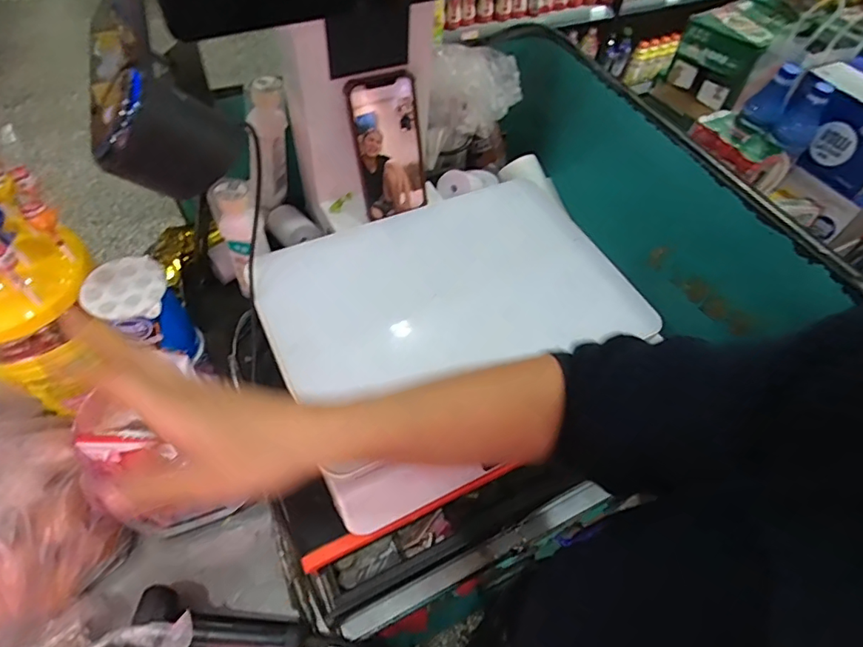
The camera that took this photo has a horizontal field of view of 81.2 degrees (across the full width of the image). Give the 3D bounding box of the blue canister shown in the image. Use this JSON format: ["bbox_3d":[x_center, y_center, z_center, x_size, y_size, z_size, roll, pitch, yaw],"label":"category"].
[{"bbox_3d":[-0.280,-0.002,0.499,0.068,0.112,0.067,-32,63,-24],"label":"blue canister"}]

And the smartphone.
[{"bbox_3d":[-0.044,-0.189,0.541,0.078,0.146,0.010,-23,40,-17],"label":"smartphone"}]

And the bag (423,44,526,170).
[{"bbox_3d":[0.044,-0.259,0.606,0.104,0.120,0.084,-2,55,-6],"label":"bag"}]

